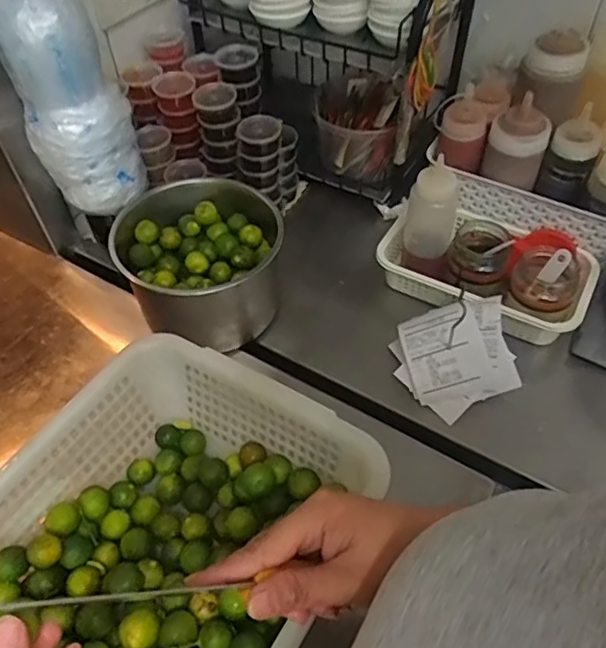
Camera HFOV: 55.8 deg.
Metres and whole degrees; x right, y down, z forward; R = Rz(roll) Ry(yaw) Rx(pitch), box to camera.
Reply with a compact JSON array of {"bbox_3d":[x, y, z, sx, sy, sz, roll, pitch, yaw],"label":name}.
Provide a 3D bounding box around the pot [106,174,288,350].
[{"bbox_3d":[-0.108,-0.064,0.644,0.166,0.128,0.164,-17,52,-12],"label":"pot"}]

